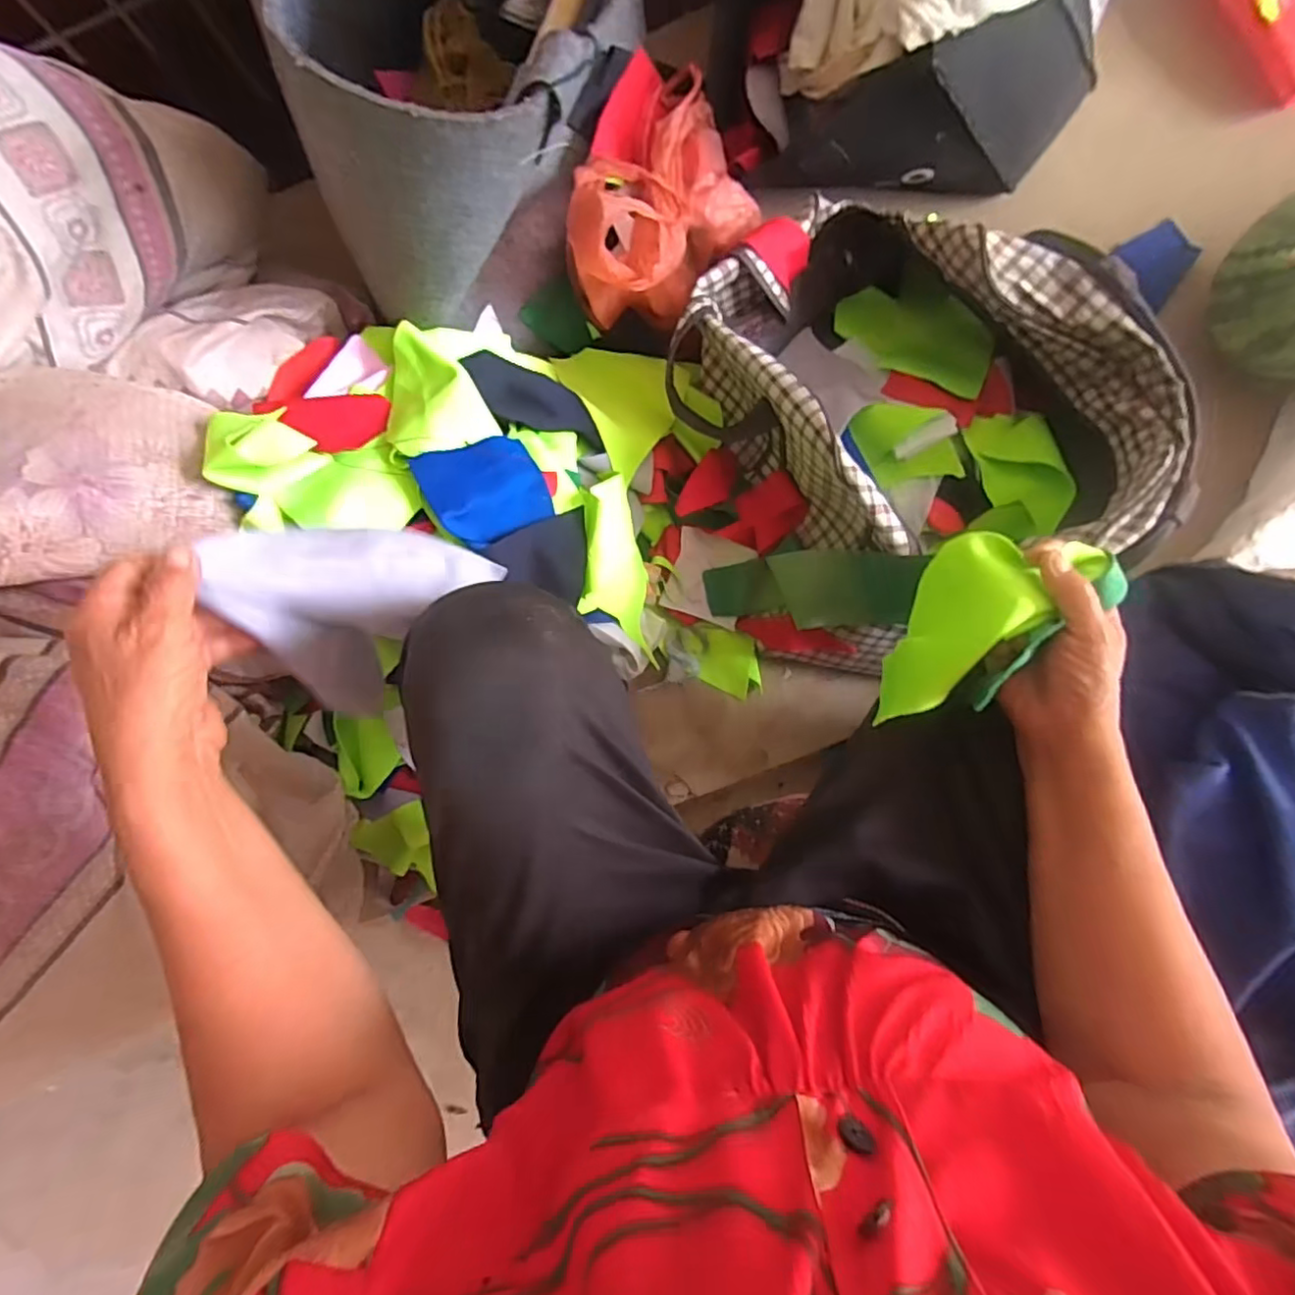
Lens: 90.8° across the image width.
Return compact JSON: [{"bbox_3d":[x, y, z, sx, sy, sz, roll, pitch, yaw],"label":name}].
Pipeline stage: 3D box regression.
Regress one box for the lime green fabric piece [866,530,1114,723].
[{"bbox_3d":[0.205,-0.008,0.429,0.148,0.040,0.073,-56,47,22],"label":"lime green fabric piece"}]

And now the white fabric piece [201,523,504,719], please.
[{"bbox_3d":[-0.189,-0.036,0.398,0.090,0.113,0.139,43,89,9],"label":"white fabric piece"}]

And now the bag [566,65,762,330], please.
[{"bbox_3d":[0.012,-0.455,0.645,0.151,0.121,0.243,36,88,9],"label":"bag"}]

